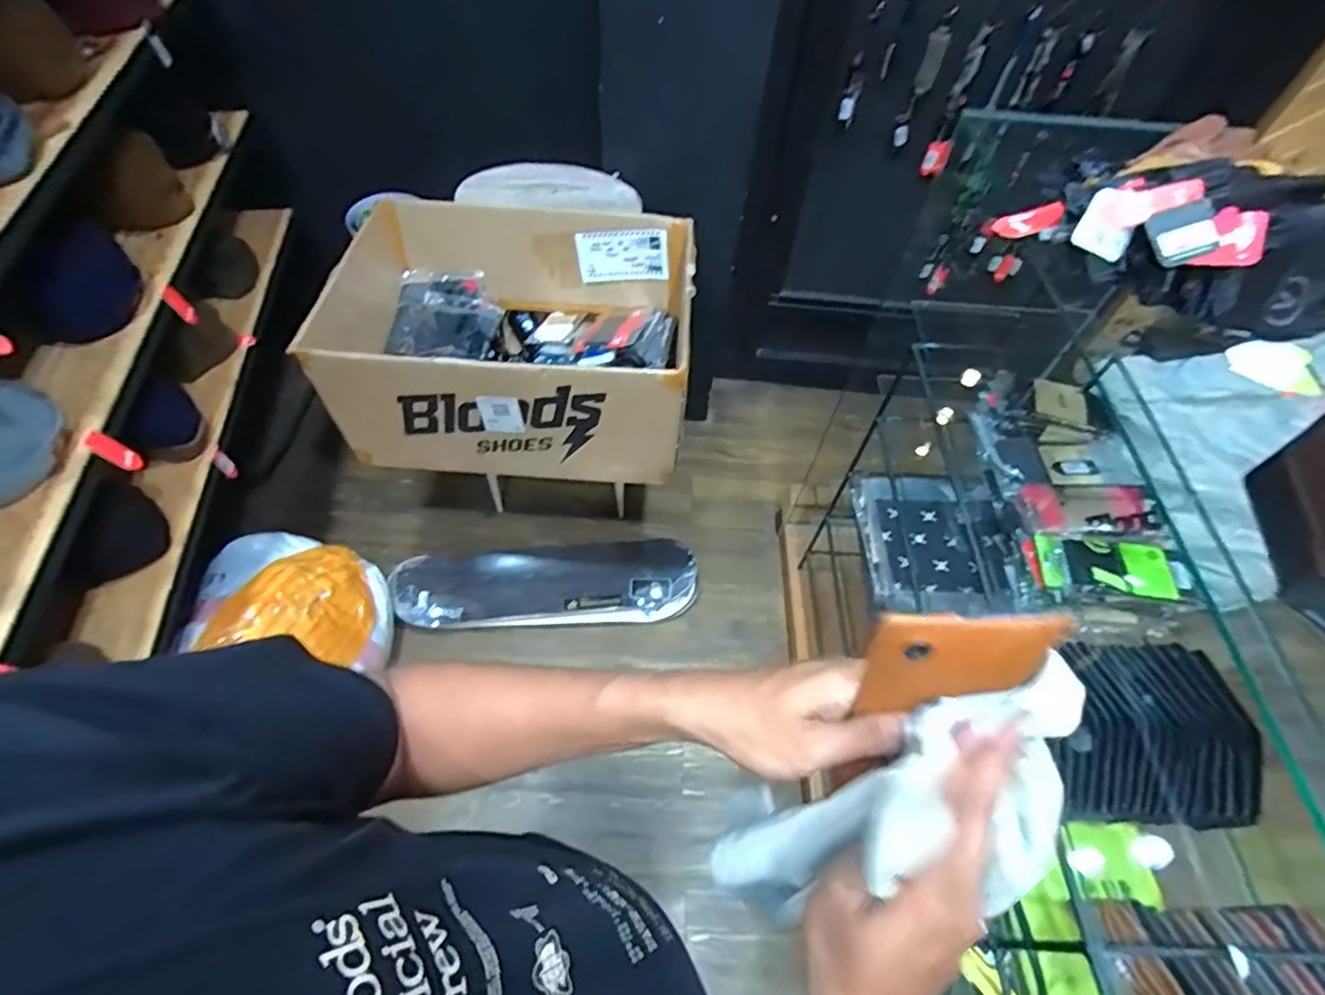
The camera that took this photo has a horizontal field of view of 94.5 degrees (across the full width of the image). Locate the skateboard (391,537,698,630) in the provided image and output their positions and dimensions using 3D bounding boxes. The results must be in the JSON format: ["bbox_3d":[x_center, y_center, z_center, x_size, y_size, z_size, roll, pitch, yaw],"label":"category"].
[{"bbox_3d":[-0.301,0.222,1.631,0.765,0.090,0.236,-2,56,-5],"label":"skateboard"}]

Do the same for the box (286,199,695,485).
[{"bbox_3d":[-0.298,-0.365,1.360,0.703,0.324,0.547,5,56,0],"label":"box"}]

